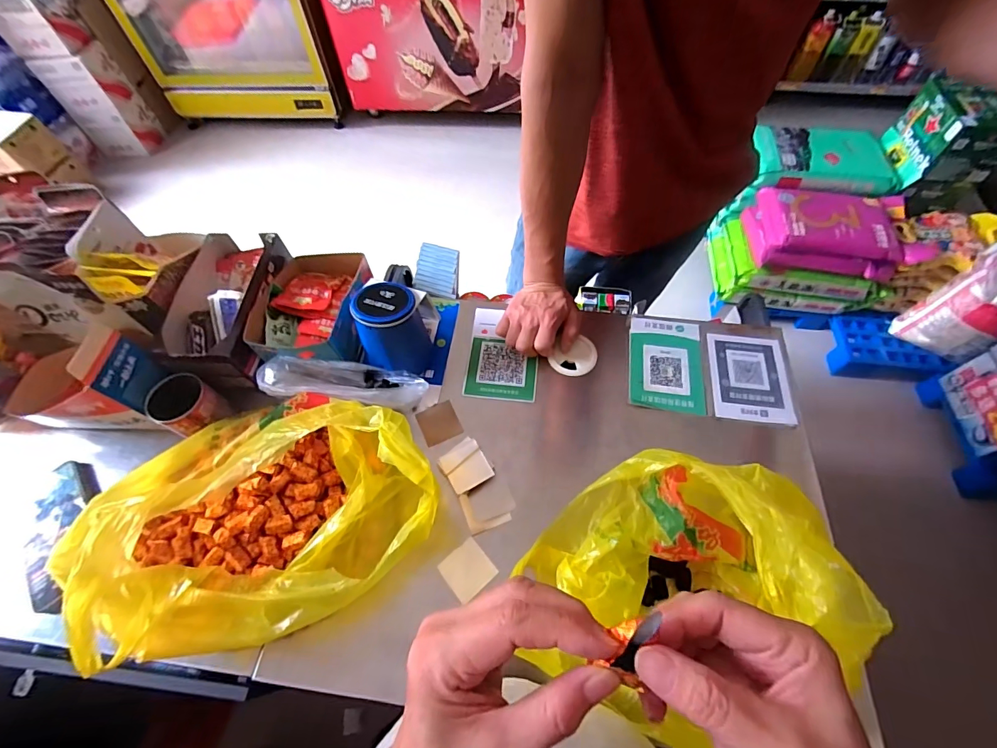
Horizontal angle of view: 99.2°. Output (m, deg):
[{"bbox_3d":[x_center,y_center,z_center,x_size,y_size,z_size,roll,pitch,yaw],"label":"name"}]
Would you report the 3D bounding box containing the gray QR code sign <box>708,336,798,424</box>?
[{"bbox_3d":[0.344,0.003,0.583,0.101,0.008,0.132,7,60,5],"label":"gray QR code sign"}]

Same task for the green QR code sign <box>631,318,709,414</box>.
[{"bbox_3d":[0.234,-0.016,0.593,0.101,0.005,0.145,9,62,3],"label":"green QR code sign"}]

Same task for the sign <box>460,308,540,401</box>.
[{"bbox_3d":[0.007,-0.031,0.602,0.096,0.004,0.145,5,63,3],"label":"sign"}]

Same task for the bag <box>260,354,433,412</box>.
[{"bbox_3d":[-0.187,0.012,0.518,0.191,0.052,0.065,9,60,-8],"label":"bag"}]

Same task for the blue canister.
[{"bbox_3d":[-0.133,-0.052,0.541,0.080,0.115,0.076,-16,61,-8],"label":"blue canister"}]

